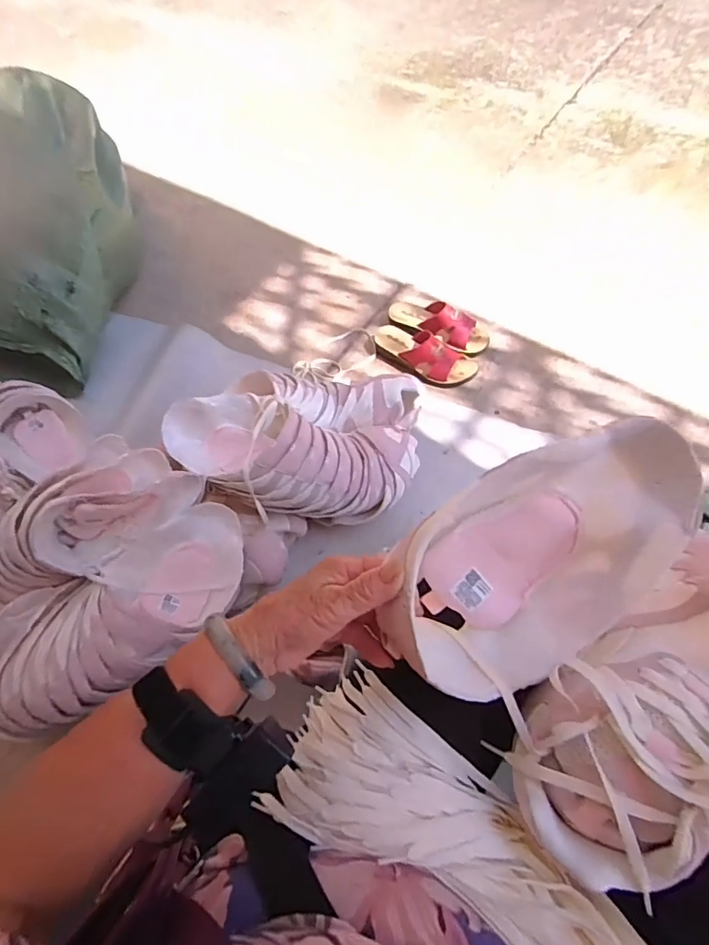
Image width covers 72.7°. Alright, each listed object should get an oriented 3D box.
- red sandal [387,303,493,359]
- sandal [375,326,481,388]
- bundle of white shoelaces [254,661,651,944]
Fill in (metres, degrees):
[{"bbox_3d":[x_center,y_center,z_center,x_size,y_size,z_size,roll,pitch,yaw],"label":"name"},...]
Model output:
[{"bbox_3d":[0.179,-0.324,1.037,0.225,0.067,0.085,25,67,15],"label":"red sandal"},{"bbox_3d":[0.142,-0.251,1.005,0.228,0.075,0.087,27,68,16],"label":"sandal"},{"bbox_3d":[0.096,0.280,0.313,0.341,0.049,0.110,34,73,21],"label":"bundle of white shoelaces"}]

